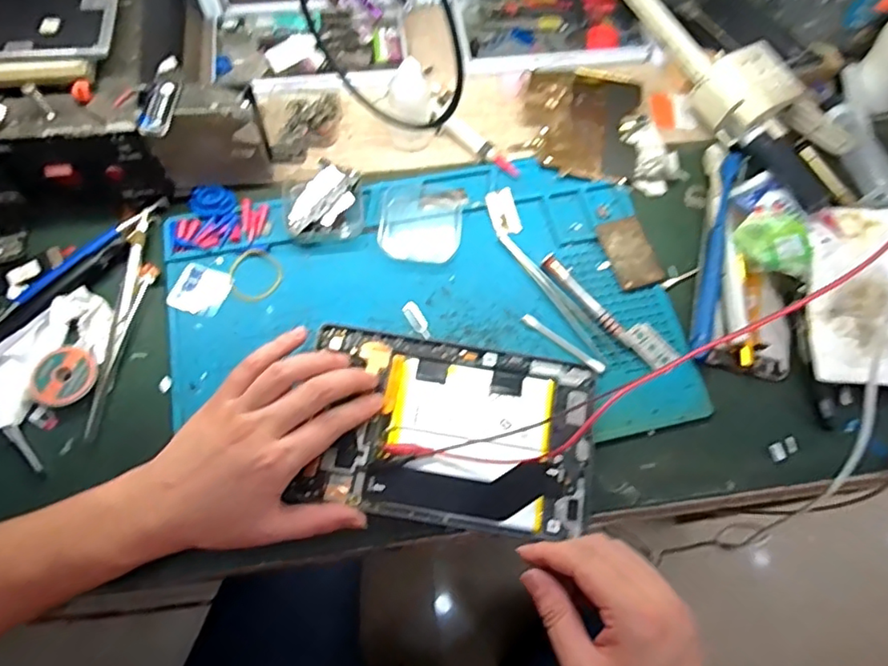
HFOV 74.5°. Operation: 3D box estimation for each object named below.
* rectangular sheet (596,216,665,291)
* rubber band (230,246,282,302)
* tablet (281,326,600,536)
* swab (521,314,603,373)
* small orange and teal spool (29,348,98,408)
[{"bbox_3d":[0.152,-0.065,0.474,0.037,0.006,0.059,-16,71,-8],"label":"rectangular sheet"},{"bbox_3d":[-0.149,-0.046,0.457,0.041,0.005,0.042,1,69,-2],"label":"rubber band"},{"bbox_3d":[0.005,0.067,0.408,0.193,0.009,0.124,10,69,2],"label":"tablet"},{"bbox_3d":[0.091,0.007,0.441,0.070,0.007,0.010,38,73,11],"label":"swab"},{"bbox_3d":[-0.272,0.032,0.418,0.044,0.013,0.043,1,69,-2],"label":"small orange and teal spool"}]

